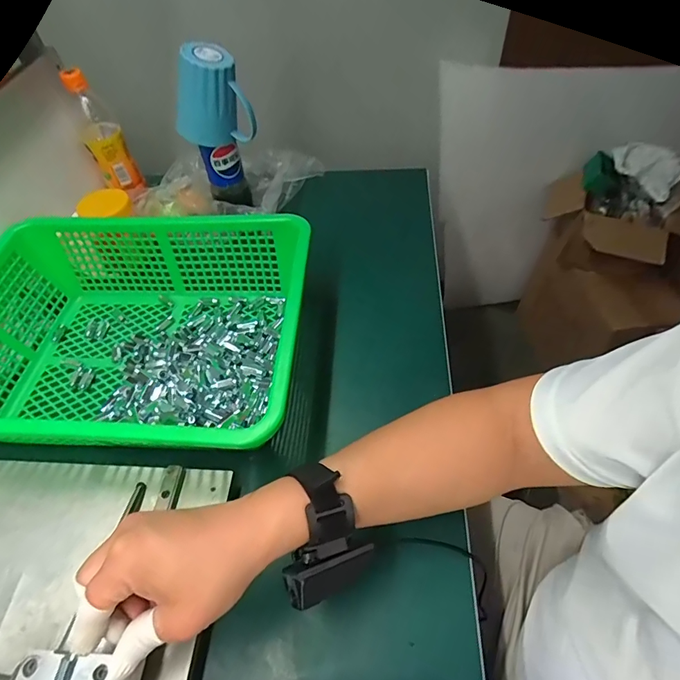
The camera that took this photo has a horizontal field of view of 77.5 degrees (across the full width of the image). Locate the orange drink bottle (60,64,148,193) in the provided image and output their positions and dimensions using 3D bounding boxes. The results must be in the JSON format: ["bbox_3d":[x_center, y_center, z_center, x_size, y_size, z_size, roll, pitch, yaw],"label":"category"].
[{"bbox_3d":[-0.381,-0.330,0.677,0.060,0.171,0.067,-27,56,-17],"label":"orange drink bottle"}]

